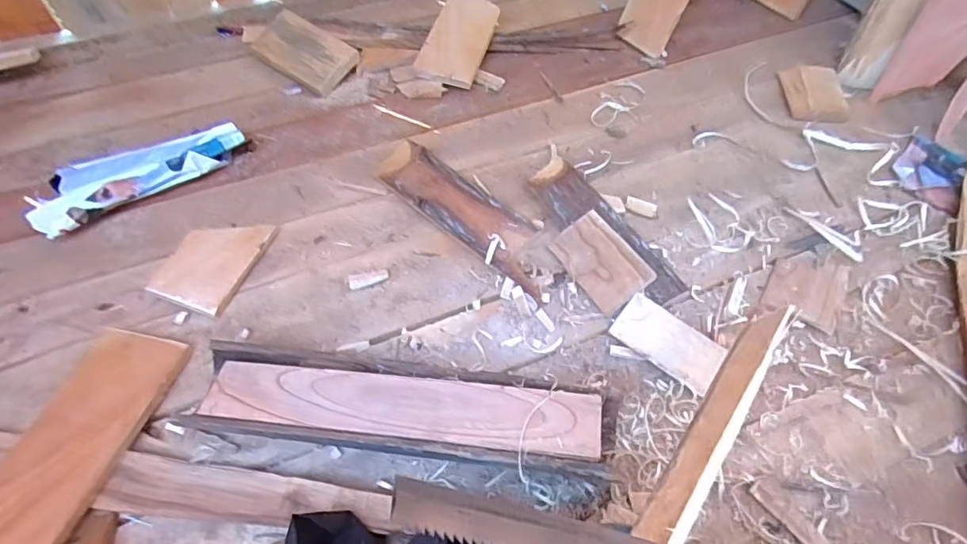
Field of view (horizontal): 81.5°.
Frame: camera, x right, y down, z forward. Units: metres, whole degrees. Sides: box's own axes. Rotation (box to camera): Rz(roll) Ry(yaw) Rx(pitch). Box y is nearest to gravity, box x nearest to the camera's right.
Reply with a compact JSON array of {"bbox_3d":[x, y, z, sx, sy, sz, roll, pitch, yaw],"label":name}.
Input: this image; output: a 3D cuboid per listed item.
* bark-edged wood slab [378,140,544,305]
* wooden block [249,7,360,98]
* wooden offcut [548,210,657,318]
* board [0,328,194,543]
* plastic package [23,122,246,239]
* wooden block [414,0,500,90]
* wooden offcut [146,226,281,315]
[{"bbox_3d":[-0.024,-0.083,0.741,0.303,0.023,0.084,37,62,22],"label":"bark-edged wood slab"},{"bbox_3d":[-0.289,-0.354,0.899,0.156,0.018,0.100,33,77,5],"label":"wooden block"},{"bbox_3d":[0.142,-0.013,0.679,0.075,0.009,0.122,-42,59,10],"label":"wooden offcut"},{"bbox_3d":[-0.393,0.158,0.544,0.096,0.022,0.236,18,49,-4],"label":"board"},{"bbox_3d":[-0.451,-0.131,0.743,0.260,0.054,0.085,-35,62,-22],"label":"plastic package"},{"bbox_3d":[-0.038,-0.388,0.921,0.095,0.017,0.207,15,60,2],"label":"wooden block"},{"bbox_3d":[-0.330,-0.014,0.684,0.094,0.019,0.132,16,56,10],"label":"wooden offcut"}]

